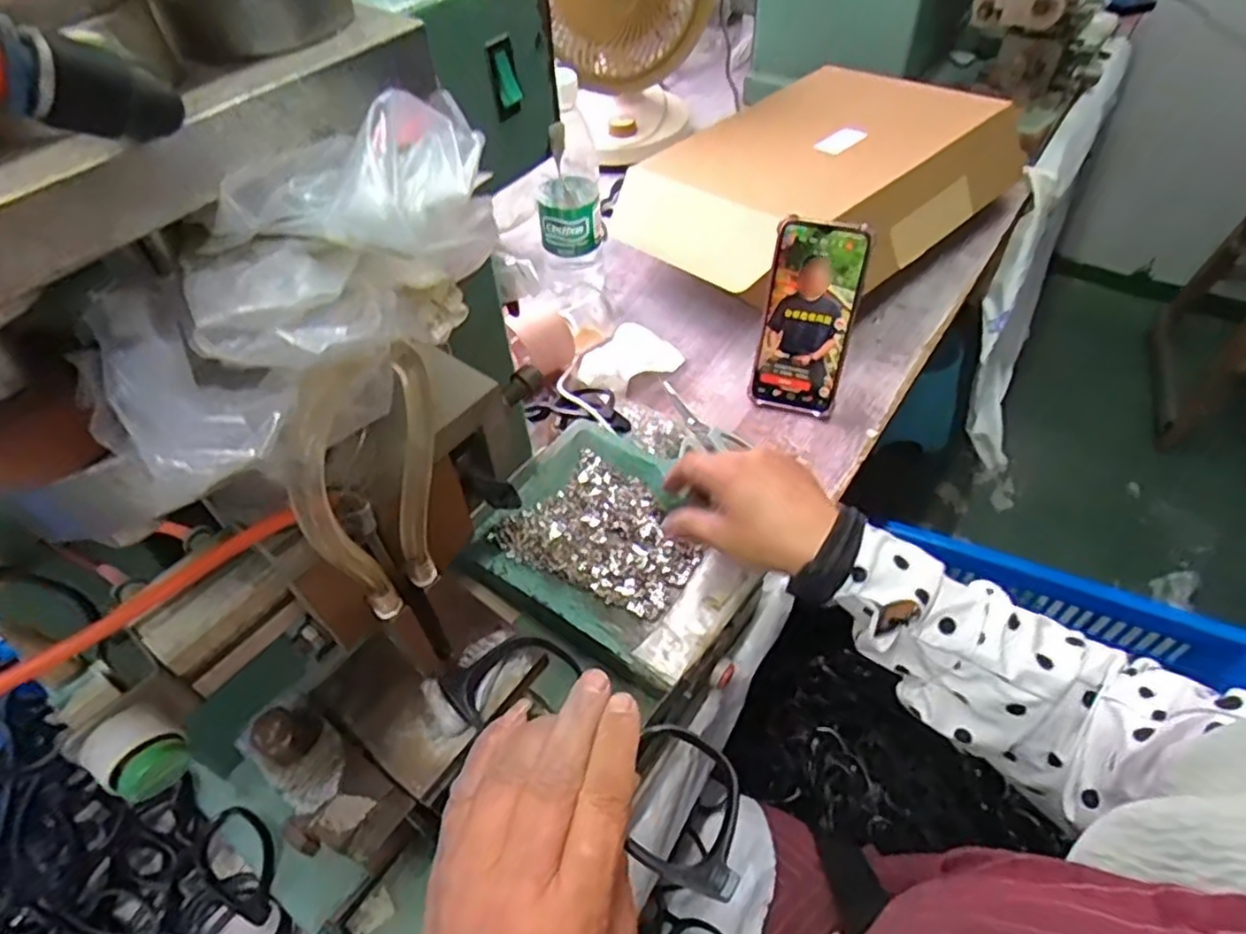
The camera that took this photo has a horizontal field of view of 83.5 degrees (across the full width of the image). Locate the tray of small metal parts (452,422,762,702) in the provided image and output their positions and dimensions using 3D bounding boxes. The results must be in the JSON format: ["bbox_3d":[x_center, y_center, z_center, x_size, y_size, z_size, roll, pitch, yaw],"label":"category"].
[{"bbox_3d":[-0.004,0.052,0.491,0.185,0.023,0.150,29,57,25],"label":"tray of small metal parts"}]

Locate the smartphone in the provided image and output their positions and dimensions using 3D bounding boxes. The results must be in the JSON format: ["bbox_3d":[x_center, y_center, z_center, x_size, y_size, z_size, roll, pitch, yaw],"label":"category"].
[{"bbox_3d":[0.162,-0.130,0.615,0.078,0.166,0.014,13,27,14],"label":"smartphone"}]

